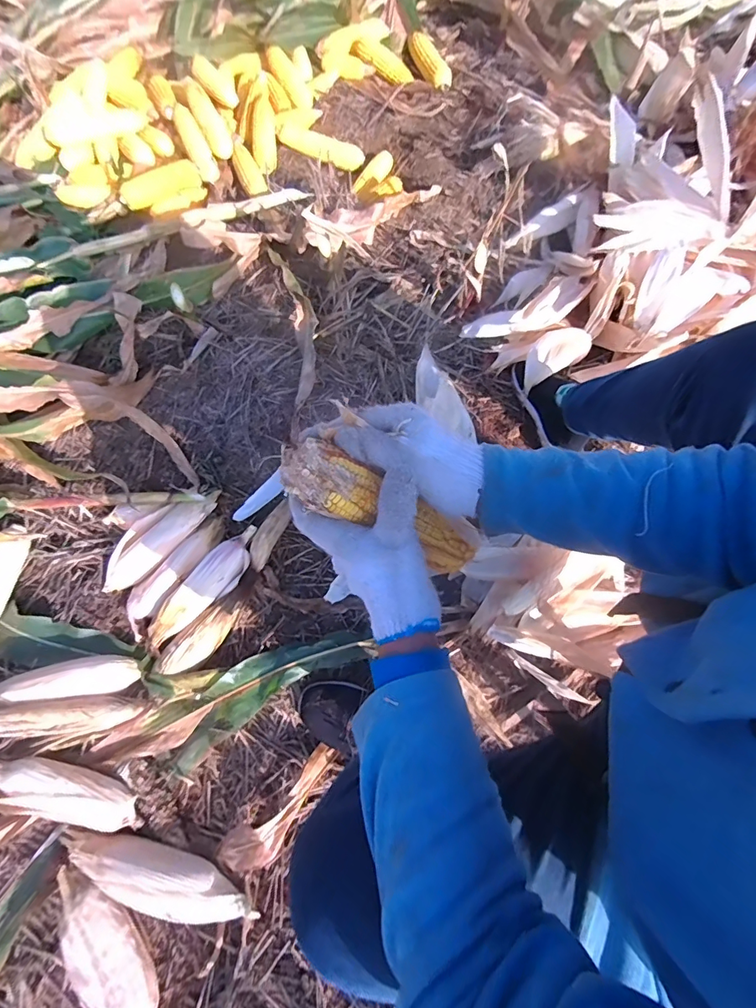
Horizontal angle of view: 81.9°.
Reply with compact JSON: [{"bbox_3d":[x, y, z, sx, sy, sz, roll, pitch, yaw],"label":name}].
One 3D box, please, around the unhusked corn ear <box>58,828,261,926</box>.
[{"bbox_3d":[-0.330,0.557,0.647,0.309,0.047,0.074,18,73,4],"label":"unhusked corn ear"}]

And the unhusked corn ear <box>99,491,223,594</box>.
[{"bbox_3d":[-0.407,0.060,0.811,0.259,0.047,0.090,-43,78,-13],"label":"unhusked corn ear"}]

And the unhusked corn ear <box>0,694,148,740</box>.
[{"bbox_3d":[-0.514,0.339,0.684,0.272,0.051,0.062,-4,72,-3],"label":"unhusked corn ear"}]

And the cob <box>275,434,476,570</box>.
[{"bbox_3d":[0.010,0.011,0.387,0.206,0.039,0.044,30,69,-33],"label":"cob"}]

